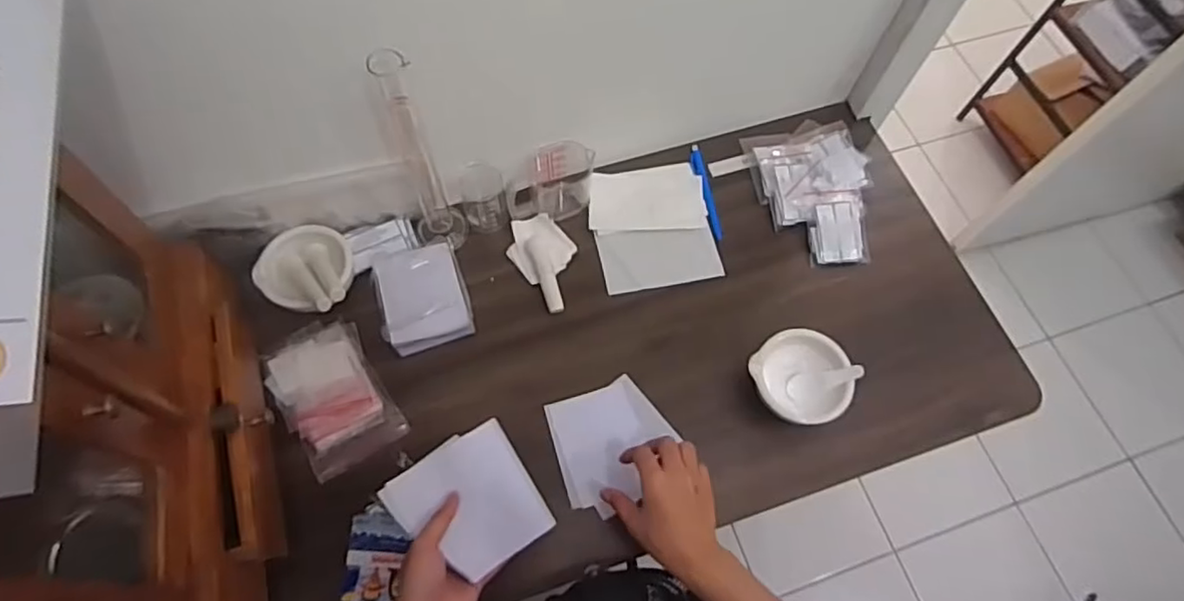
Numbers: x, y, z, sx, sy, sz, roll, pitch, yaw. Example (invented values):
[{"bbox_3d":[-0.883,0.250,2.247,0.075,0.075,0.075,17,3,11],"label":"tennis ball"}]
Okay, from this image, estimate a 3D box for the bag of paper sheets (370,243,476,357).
[{"bbox_3d":[-0.190,-0.007,0.713,0.095,0.048,0.116,-15,67,-9],"label":"bag of paper sheets"}]

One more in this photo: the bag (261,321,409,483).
[{"bbox_3d":[-0.275,0.098,0.674,0.099,0.024,0.153,-32,70,-15],"label":"bag"}]

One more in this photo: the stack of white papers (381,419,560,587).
[{"bbox_3d":[-0.107,0.180,0.565,0.112,0.010,0.113,-32,84,-17],"label":"stack of white papers"}]

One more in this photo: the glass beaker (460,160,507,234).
[{"bbox_3d":[-0.128,-0.120,0.753,0.048,0.076,0.049,-10,66,-7],"label":"glass beaker"}]

